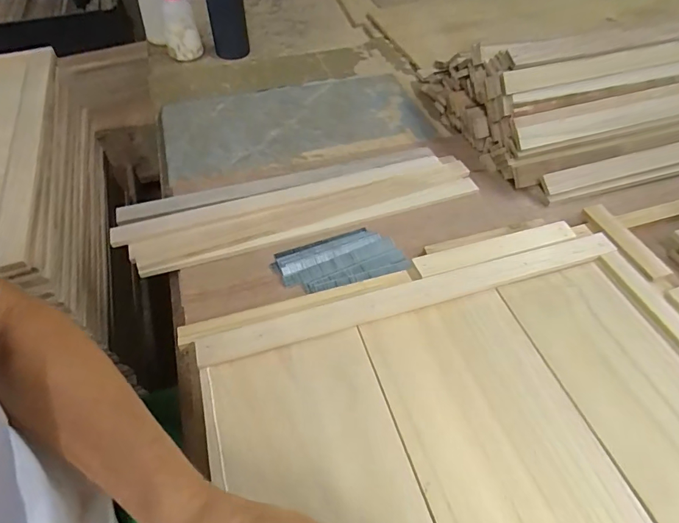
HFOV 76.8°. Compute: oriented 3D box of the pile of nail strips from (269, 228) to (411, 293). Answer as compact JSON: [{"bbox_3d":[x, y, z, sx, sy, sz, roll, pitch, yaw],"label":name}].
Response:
[{"bbox_3d":[0.001,-0.001,0.474,0.135,0.011,0.077,-17,53,-11],"label":"pile of nail strips"}]

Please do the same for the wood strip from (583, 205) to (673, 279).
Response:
[{"bbox_3d":[0.315,-0.025,0.473,0.024,0.009,0.108,-15,53,-10],"label":"wood strip"}]

